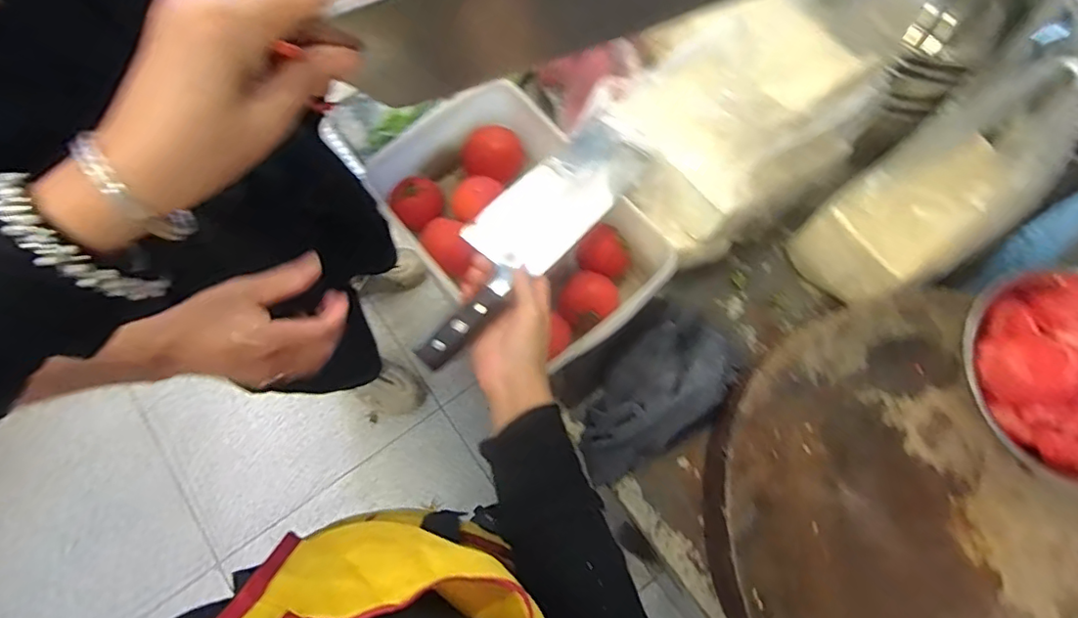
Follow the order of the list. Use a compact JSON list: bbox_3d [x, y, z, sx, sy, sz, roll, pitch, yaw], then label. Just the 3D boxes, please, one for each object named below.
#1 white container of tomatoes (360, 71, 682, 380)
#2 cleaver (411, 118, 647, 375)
[{"bbox_3d":[-0.026,-0.085,0.613,0.200,0.097,0.302,-38,77,-10],"label":"white container of tomatoes"},{"bbox_3d":[-0.008,-0.074,0.542,0.091,0.022,0.312,34,64,10],"label":"cleaver"}]

